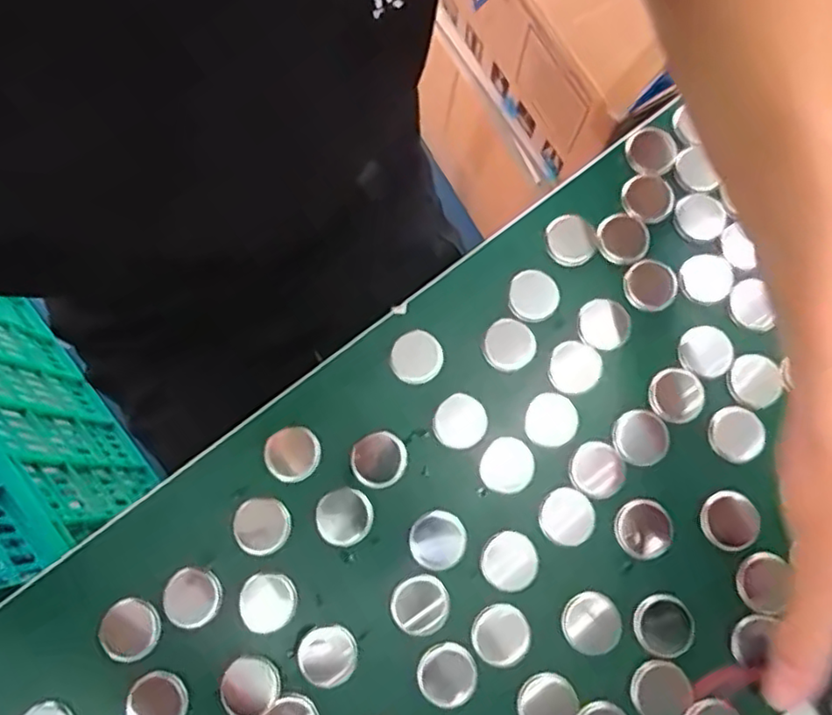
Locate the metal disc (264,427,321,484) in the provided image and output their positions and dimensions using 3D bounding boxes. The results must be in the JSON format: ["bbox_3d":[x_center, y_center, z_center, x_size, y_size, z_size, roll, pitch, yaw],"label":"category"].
[{"bbox_3d":[-0.070,0.055,0.365,0.031,0.004,0.030,0,79,0],"label":"metal disc"}]

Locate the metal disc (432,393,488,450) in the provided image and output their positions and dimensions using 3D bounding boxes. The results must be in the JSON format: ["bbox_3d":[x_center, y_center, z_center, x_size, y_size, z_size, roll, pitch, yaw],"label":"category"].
[{"bbox_3d":[0.025,0.037,0.366,0.030,0.004,0.029,0,79,0],"label":"metal disc"}]

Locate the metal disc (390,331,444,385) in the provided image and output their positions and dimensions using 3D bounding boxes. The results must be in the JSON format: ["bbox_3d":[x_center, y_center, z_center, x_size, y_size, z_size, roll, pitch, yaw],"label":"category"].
[{"bbox_3d":[0.000,0.000,0.374,0.030,0.004,0.029,0,79,0],"label":"metal disc"}]

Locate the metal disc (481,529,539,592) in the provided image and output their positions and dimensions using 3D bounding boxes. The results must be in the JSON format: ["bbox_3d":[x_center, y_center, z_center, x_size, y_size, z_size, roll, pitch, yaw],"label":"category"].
[{"bbox_3d":[0.051,0.111,0.350,0.030,0.004,0.030,0,79,0],"label":"metal disc"}]

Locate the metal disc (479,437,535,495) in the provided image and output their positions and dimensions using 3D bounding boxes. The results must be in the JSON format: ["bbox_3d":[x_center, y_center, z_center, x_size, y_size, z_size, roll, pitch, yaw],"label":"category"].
[{"bbox_3d":[0.051,0.061,0.360,0.030,0.004,0.029,0,79,0],"label":"metal disc"}]

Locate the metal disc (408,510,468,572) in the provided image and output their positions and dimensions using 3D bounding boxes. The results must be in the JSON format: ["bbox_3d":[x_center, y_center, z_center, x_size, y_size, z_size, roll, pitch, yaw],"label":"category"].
[{"bbox_3d":[0.012,0.100,0.353,0.030,0.004,0.030,0,79,0],"label":"metal disc"}]

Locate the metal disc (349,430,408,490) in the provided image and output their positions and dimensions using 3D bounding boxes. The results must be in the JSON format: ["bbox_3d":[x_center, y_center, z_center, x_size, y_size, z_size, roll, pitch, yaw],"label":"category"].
[{"bbox_3d":[-0.021,0.058,0.364,0.031,0.004,0.030,0,79,0],"label":"metal disc"}]

